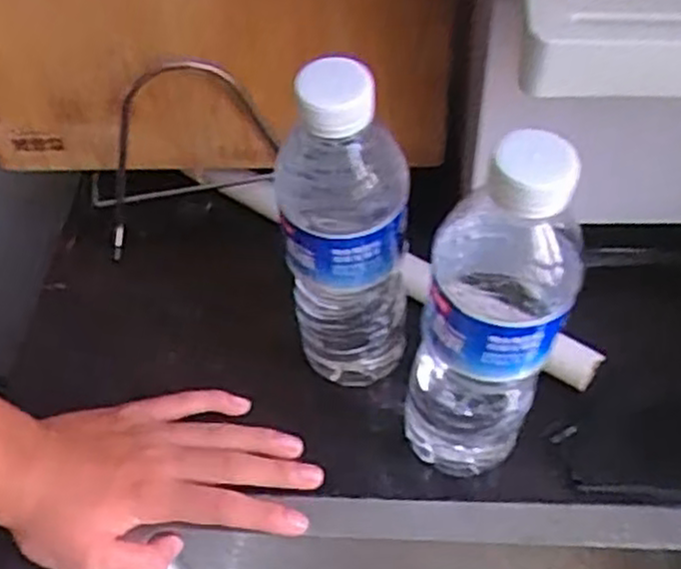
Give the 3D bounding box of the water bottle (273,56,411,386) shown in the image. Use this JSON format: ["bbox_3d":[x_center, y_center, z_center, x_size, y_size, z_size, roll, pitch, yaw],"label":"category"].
[{"bbox_3d":[0.002,-0.023,0.402,0.063,0.218,0.061,-3,53,3],"label":"water bottle"}]

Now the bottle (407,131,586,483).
[{"bbox_3d":[0.070,0.019,0.369,0.068,0.220,0.060,8,54,11],"label":"bottle"}]

